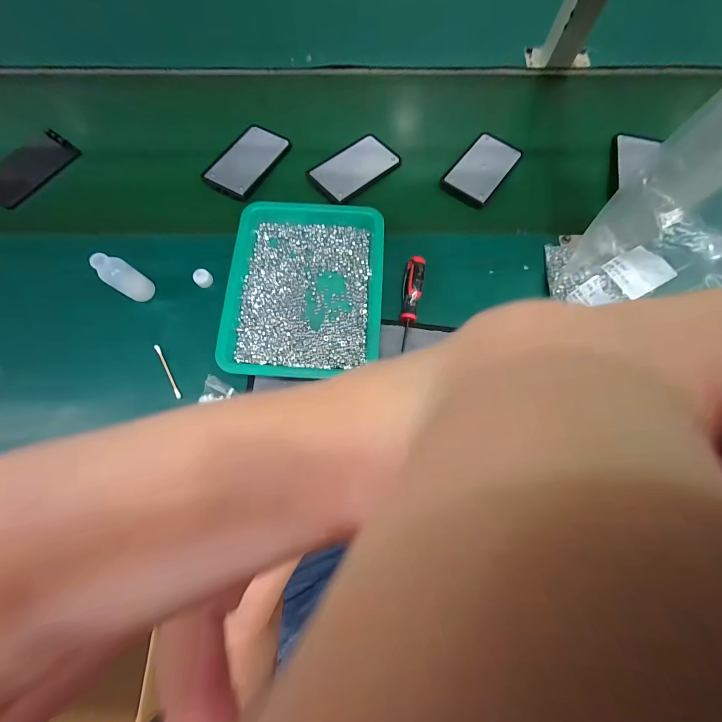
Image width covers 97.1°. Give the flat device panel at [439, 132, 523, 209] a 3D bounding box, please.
[{"bbox_3d":[0.170,-0.270,0.446,0.068,0.012,0.123,35,76,9],"label":"flat device panel"}]

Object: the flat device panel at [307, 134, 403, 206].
[{"bbox_3d":[-0.009,-0.271,0.445,0.125,0.013,0.072,-40,78,-11],"label":"flat device panel"}]

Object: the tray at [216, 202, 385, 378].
[{"bbox_3d":[-0.065,-0.091,0.387,0.178,0.029,0.221,2,77,0],"label":"tray"}]

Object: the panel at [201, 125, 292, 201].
[{"bbox_3d":[-0.159,-0.282,0.448,0.073,0.013,0.124,28,75,7],"label":"panel"}]

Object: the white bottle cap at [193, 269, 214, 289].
[{"bbox_3d":[-0.194,-0.102,0.393,0.016,0.017,0.020,40,77,10],"label":"white bottle cap"}]

